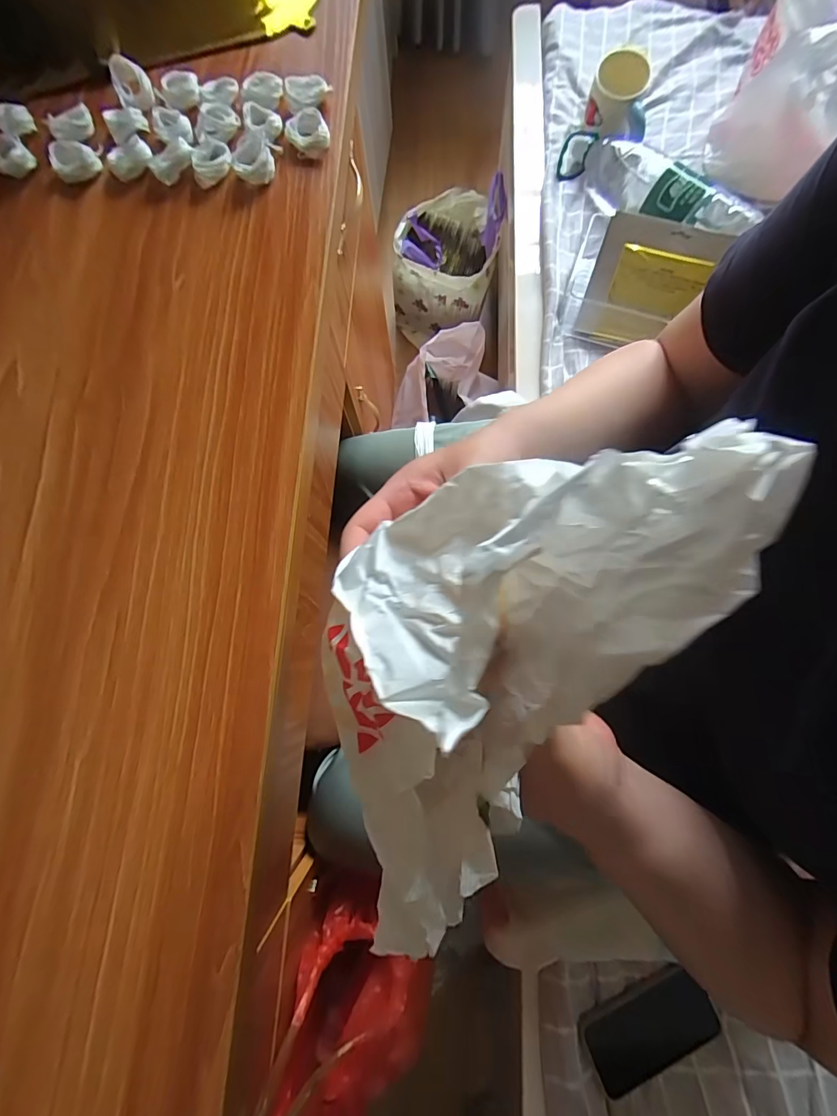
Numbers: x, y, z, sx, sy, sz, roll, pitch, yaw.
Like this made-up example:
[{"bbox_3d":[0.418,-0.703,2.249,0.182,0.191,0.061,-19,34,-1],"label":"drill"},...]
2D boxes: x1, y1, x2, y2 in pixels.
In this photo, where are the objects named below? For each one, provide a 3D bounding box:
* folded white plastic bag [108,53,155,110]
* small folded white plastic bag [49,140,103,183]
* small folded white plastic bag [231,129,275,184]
[{"bbox_3d":[-0.211,-0.350,0.317,0.025,0.013,0.032,-23,78,-4],"label":"folded white plastic bag"},{"bbox_3d":[-0.245,-0.284,0.308,0.034,0.009,0.024,-9,77,-1],"label":"small folded white plastic bag"},{"bbox_3d":[-0.116,-0.278,0.300,0.027,0.011,0.029,-10,77,-1],"label":"small folded white plastic bag"}]

